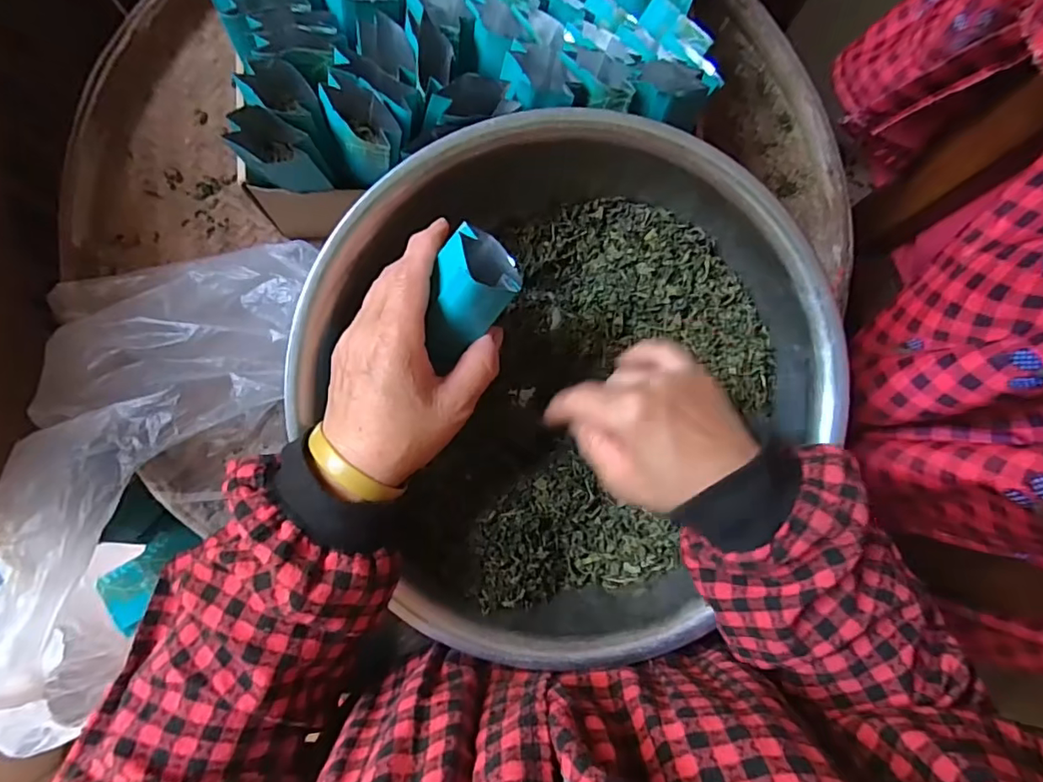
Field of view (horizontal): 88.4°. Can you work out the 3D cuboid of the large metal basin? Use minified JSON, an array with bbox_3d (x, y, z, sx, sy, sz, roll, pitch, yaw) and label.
[{"bbox_3d":[0.020,-0.001,0.357,0.308,0.122,0.320,1,82,-5],"label":"large metal basin"}]

